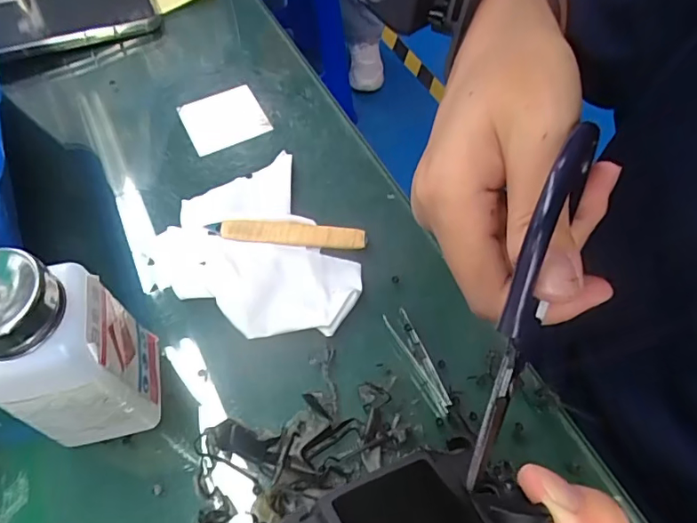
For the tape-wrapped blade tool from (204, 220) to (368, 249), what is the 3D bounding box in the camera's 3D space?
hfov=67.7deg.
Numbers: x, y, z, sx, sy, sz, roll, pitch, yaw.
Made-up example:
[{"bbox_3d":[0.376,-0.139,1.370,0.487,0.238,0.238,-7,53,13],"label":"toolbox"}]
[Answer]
[{"bbox_3d":[-0.041,-0.019,0.354,0.105,0.007,0.017,2,57,1],"label":"tape-wrapped blade tool"}]

